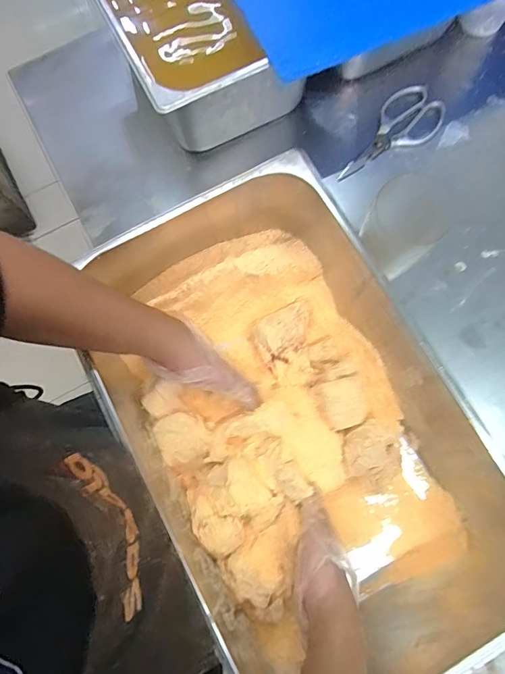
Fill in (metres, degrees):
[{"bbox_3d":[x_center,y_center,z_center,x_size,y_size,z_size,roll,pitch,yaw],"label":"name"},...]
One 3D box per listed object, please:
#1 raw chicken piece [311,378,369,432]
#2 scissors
[{"bbox_3d":[0.107,0.077,0.467,0.055,0.028,0.056,-18,80,-2],"label":"raw chicken piece"},{"bbox_3d":[0.206,-0.305,0.610,0.193,0.011,0.084,-41,82,-6],"label":"scissors"}]

